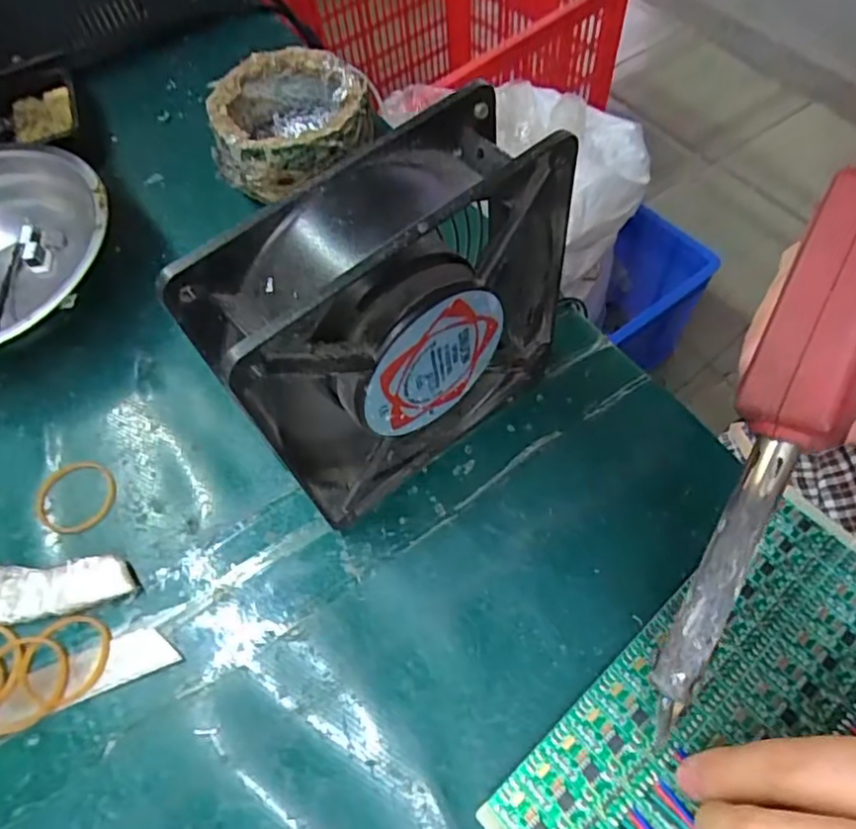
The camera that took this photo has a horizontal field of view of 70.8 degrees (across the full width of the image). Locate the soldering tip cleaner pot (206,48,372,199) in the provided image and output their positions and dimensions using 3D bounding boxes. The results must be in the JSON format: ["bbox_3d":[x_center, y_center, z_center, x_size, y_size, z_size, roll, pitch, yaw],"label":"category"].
[{"bbox_3d":[-0.073,-0.158,0.331,0.082,0.043,0.080,-2,62,3],"label":"soldering tip cleaner pot"}]

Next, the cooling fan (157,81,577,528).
[{"bbox_3d":[-0.008,-0.028,0.212,0.119,0.122,0.041,-36,65,-14],"label":"cooling fan"}]

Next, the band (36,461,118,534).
[{"bbox_3d":[-0.151,0.036,0.258,0.032,0.004,0.033,-2,62,3],"label":"band"}]

